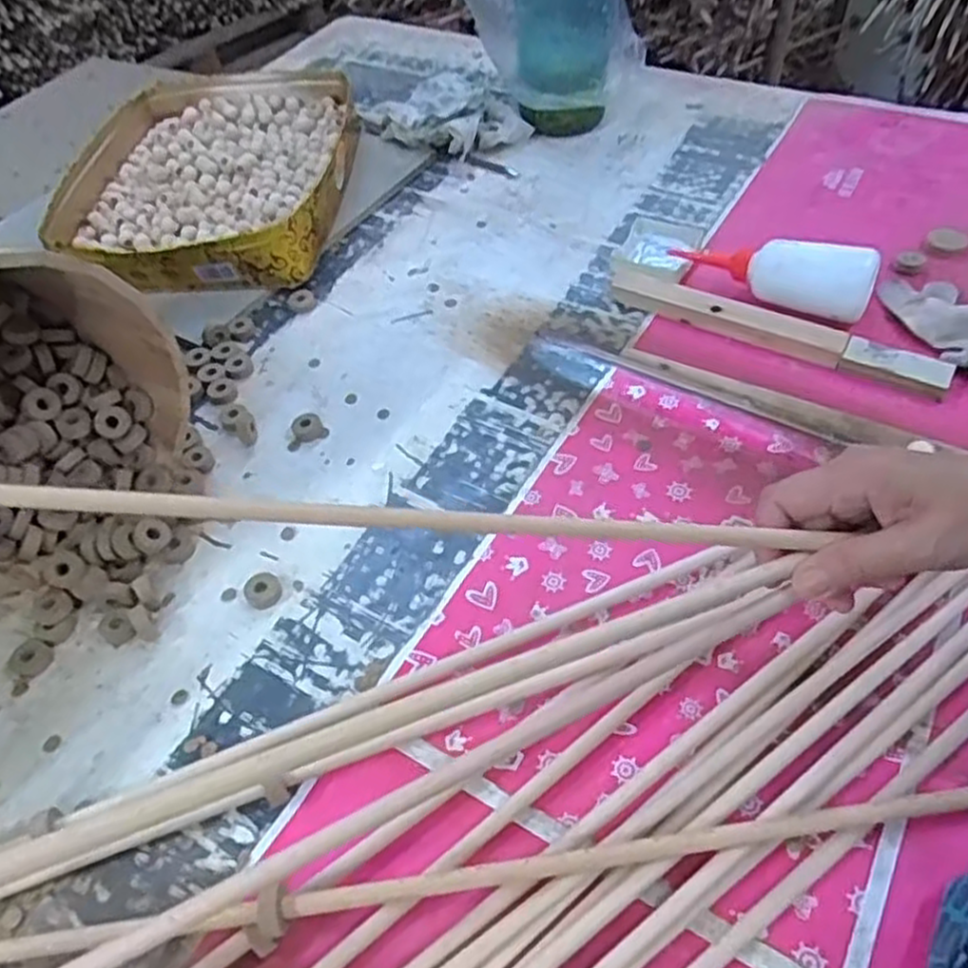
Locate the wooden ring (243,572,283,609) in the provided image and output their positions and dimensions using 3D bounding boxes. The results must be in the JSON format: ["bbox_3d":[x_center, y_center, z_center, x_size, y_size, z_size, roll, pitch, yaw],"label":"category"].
[{"bbox_3d":[-0.159,0.076,0.549,0.026,0.009,0.026,-36,57,-23],"label":"wooden ring"}]

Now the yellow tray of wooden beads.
[{"bbox_3d":[-0.305,-0.352,0.877,0.305,0.067,0.386,-5,50,0],"label":"yellow tray of wooden beads"}]

